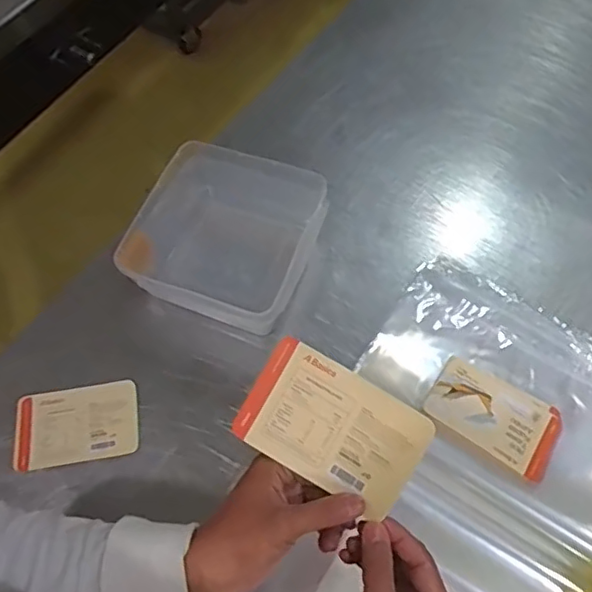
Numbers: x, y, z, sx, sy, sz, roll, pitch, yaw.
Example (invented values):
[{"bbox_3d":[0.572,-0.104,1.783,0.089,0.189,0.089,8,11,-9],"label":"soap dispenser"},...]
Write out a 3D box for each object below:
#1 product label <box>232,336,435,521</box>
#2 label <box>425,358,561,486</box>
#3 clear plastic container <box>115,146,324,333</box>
[{"bbox_3d":[0.026,0.096,0.428,0.126,0.011,0.085,29,92,15],"label":"product label"},{"bbox_3d":[0.212,0.128,0.633,0.133,0.008,0.093,28,53,18],"label":"label"},{"bbox_3d":[-0.086,-0.066,0.726,0.212,0.096,0.203,19,63,11],"label":"clear plastic container"}]

